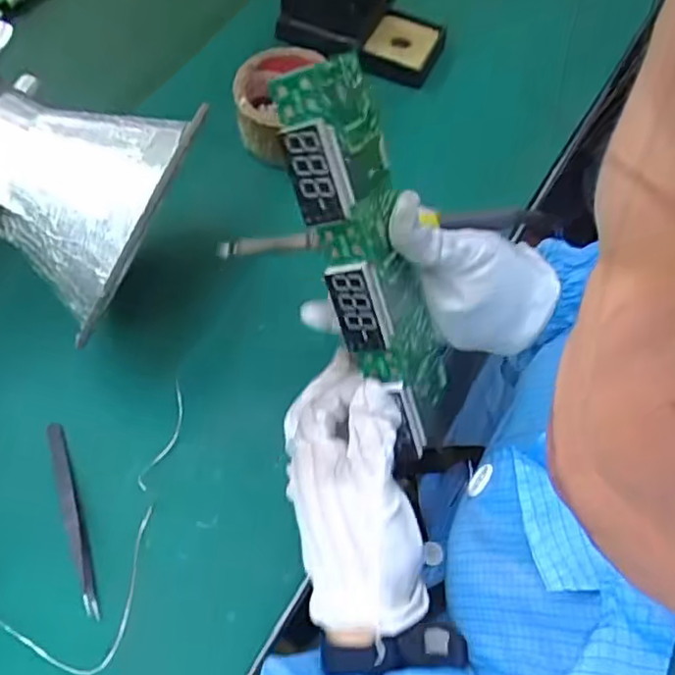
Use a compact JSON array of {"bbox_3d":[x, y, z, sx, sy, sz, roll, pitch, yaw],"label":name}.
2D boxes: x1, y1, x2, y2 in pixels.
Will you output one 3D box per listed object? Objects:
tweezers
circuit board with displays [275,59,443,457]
[{"bbox_3d":[-0.168,0.112,0.411,0.011,0.011,0.125,-18,62,-10],"label":"tweezers"},{"bbox_3d":[0.022,-0.041,0.343,0.022,0.200,0.073,2,30,36],"label":"circuit board with displays"}]

